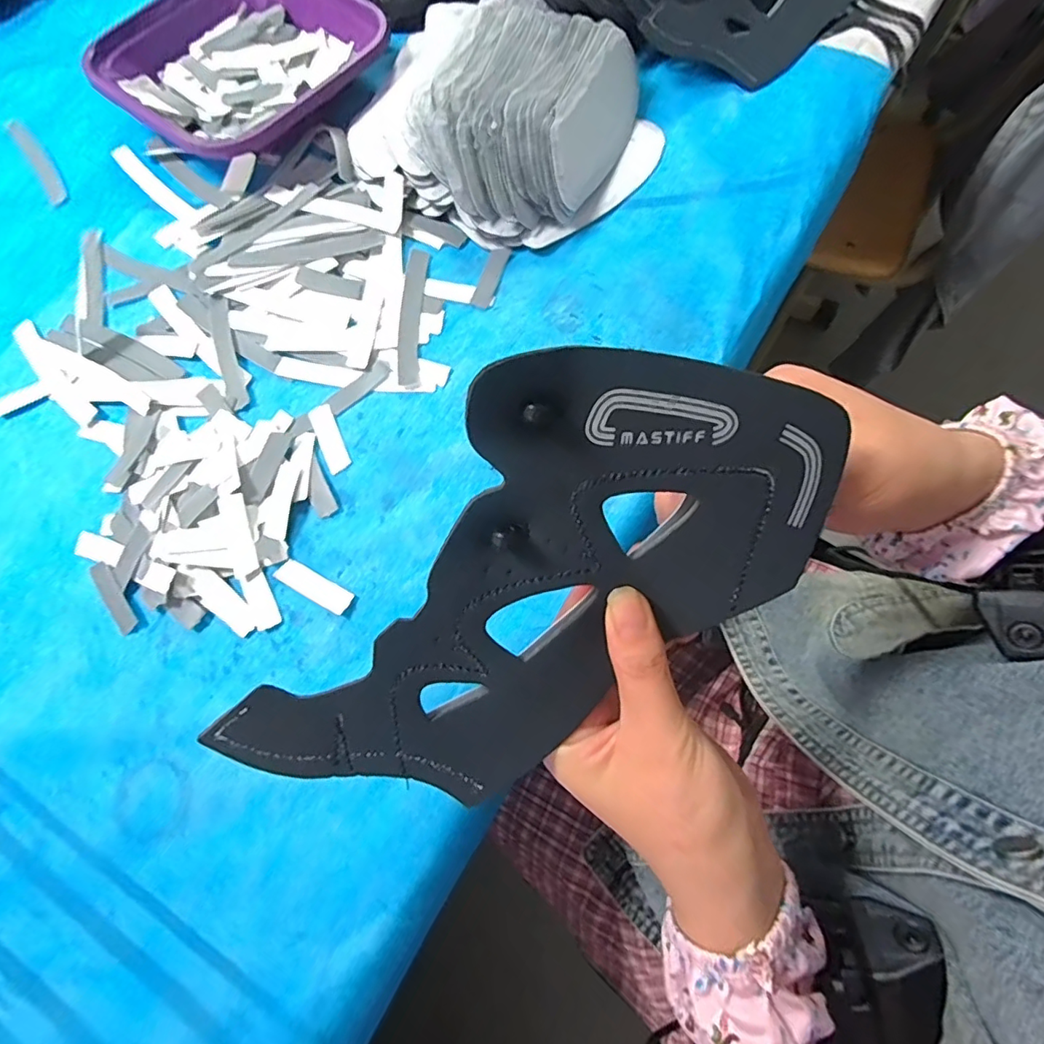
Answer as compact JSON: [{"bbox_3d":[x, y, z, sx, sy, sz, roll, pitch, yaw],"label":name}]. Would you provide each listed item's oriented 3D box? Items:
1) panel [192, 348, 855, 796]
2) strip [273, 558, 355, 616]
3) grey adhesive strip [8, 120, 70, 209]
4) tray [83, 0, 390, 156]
[{"bbox_3d":[0.010,0.026,0.181,0.122,0.013,0.197,36,100,-20],"label":"panel"},{"bbox_3d":[-0.116,0.035,0.295,0.045,0.004,0.014,28,75,11],"label":"strip"},{"bbox_3d":[-0.369,-0.276,0.402,0.014,0.004,0.097,-35,73,-9],"label":"grey adhesive strip"},{"bbox_3d":[-0.212,-0.351,0.403,0.150,0.040,0.188,40,77,14],"label":"tray"}]

